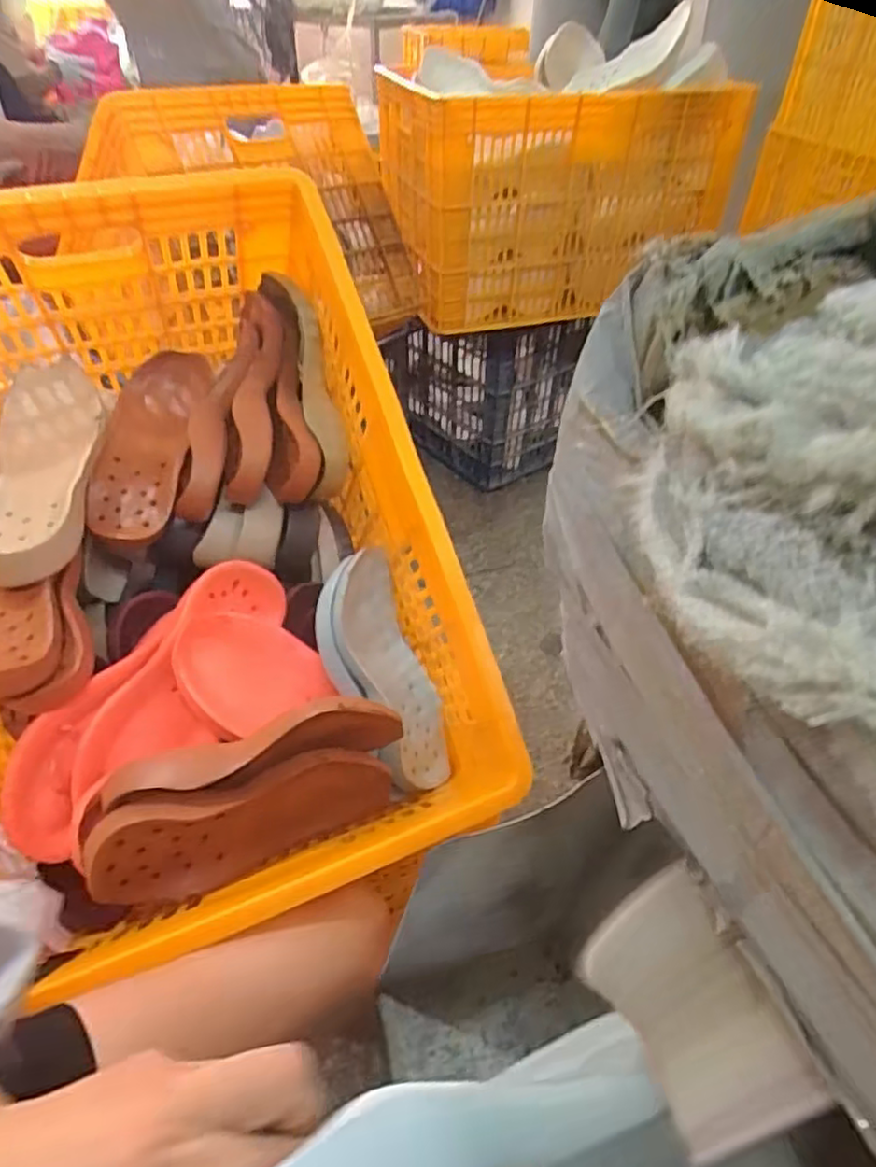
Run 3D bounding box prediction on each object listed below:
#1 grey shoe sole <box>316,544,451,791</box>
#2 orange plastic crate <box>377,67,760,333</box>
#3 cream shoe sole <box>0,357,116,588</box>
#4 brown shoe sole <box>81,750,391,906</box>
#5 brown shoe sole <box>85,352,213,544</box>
[{"bbox_3d":[-0.056,0.095,0.708,0.102,0.058,0.248,-22,88,-23],"label":"grey shoe sole"},{"bbox_3d":[0.219,-0.798,1.365,0.597,0.379,0.413,-13,46,-15],"label":"orange plastic crate"},{"bbox_3d":[-0.414,-0.126,0.685,0.120,0.045,0.299,-8,56,-3],"label":"cream shoe sole"},{"bbox_3d":[-0.169,0.208,0.595,0.258,0.108,0.040,-6,27,-33],"label":"brown shoe sole"},{"bbox_3d":[-0.338,-0.160,0.768,0.102,0.059,0.252,7,70,5],"label":"brown shoe sole"}]

